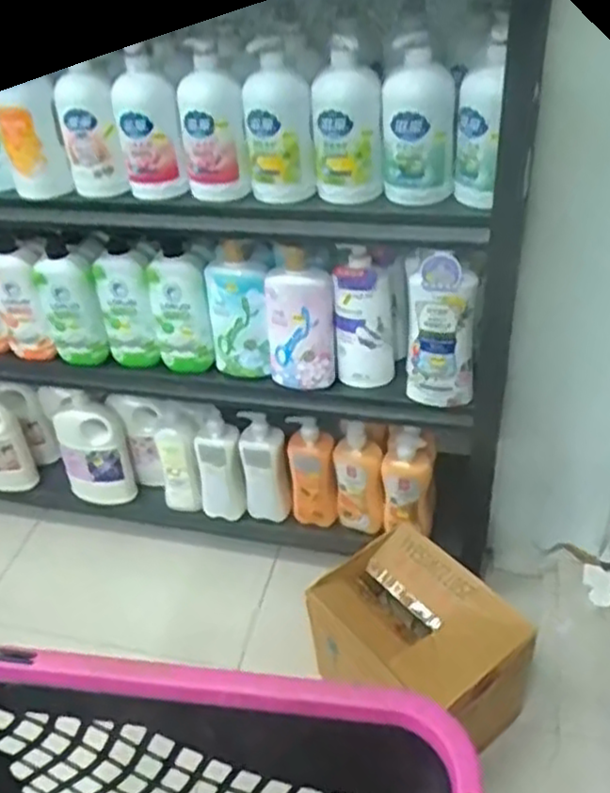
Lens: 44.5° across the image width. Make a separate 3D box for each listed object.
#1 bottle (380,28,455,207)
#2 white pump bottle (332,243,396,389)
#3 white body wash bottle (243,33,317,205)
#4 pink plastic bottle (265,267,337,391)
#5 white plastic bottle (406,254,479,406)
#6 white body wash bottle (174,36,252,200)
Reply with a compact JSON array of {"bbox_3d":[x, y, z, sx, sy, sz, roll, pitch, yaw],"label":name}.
[{"bbox_3d":[0.153,-0.366,1.018,0.096,0.204,0.056,0,40,6],"label":"bottle"},{"bbox_3d":[0.099,-0.116,1.250,0.094,0.251,0.071,7,41,14],"label":"white pump bottle"},{"bbox_3d":[-0.039,-0.378,1.066,0.093,0.197,0.054,-7,40,-1],"label":"white body wash bottle"},{"bbox_3d":[-0.009,-0.120,1.264,0.112,0.215,0.074,-7,40,-1],"label":"pink plastic bottle"},{"bbox_3d":[0.216,-0.103,1.180,0.107,0.266,0.055,1,40,8],"label":"white plastic bottle"},{"bbox_3d":[-0.134,-0.387,1.071,0.092,0.210,0.082,-6,18,-1],"label":"white body wash bottle"}]

